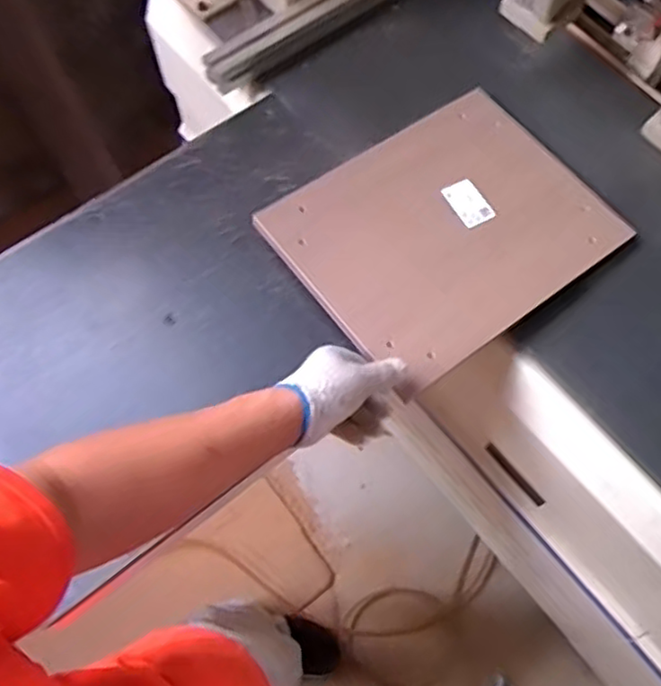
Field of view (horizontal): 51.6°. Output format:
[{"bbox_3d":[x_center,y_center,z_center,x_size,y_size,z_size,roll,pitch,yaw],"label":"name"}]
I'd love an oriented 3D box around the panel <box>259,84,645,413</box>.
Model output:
[{"bbox_3d":[0.137,-0.137,0.803,0.351,0.025,0.278,-36,72,-14],"label":"panel"}]

